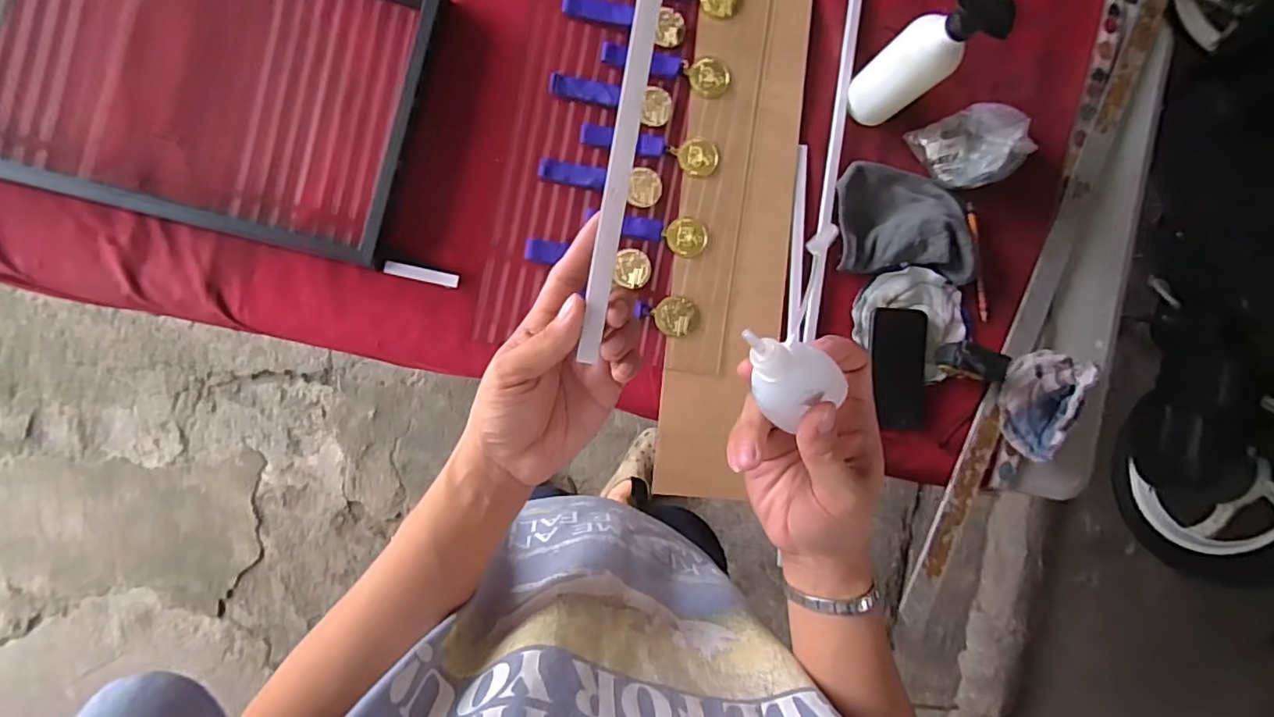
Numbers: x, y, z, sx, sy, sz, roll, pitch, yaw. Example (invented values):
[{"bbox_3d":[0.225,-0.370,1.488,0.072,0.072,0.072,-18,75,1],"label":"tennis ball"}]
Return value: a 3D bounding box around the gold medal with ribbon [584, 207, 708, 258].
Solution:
[{"bbox_3d":[0.012,-0.153,0.720,0.148,0.014,0.048,3,102,-8],"label":"gold medal with ribbon"}]

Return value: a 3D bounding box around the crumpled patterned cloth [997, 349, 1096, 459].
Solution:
[{"bbox_3d":[0.523,0.053,0.756,0.094,0.053,0.142,27,84,-7],"label":"crumpled patterned cloth"}]

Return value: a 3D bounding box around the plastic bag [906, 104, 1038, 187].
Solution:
[{"bbox_3d":[0.425,-0.269,0.737,0.097,0.080,0.102,-21,92,-9],"label":"plastic bag"}]

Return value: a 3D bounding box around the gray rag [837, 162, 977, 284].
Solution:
[{"bbox_3d":[0.347,-0.177,0.752,0.185,0.039,0.145,5,87,-9],"label":"gray rag"}]

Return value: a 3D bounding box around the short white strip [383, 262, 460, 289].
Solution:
[{"bbox_3d":[-0.248,-0.096,0.677,0.081,0.010,0.017,10,87,-9],"label":"short white strip"}]

